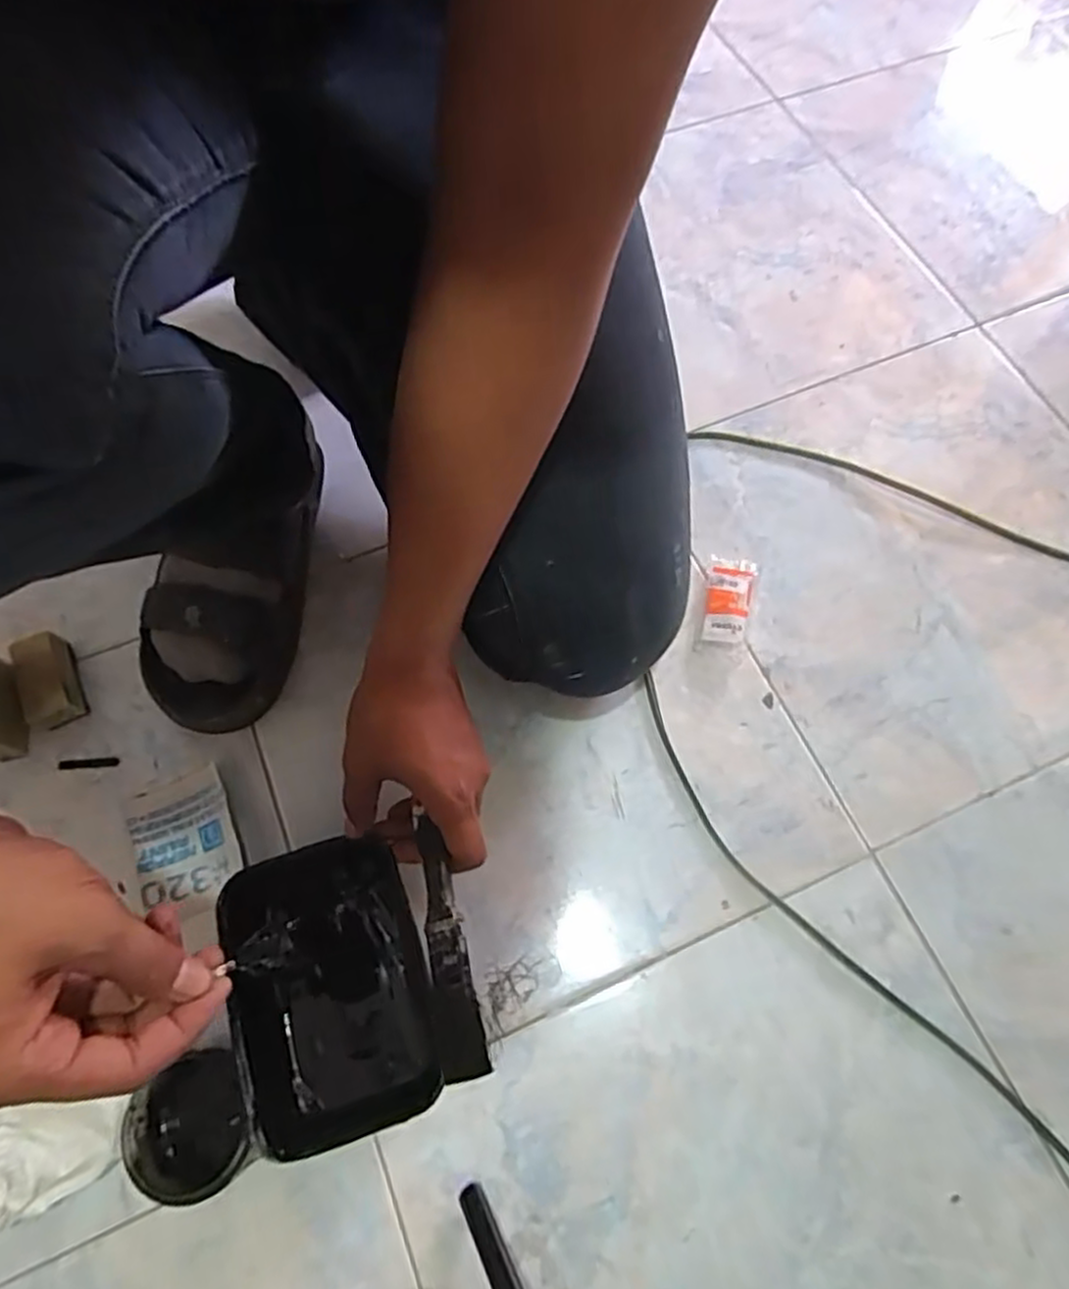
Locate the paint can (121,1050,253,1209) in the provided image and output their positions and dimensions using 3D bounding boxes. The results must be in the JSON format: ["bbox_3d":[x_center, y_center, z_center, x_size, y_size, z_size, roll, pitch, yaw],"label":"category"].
[{"bbox_3d":[-0.208,0.296,0.455,0.074,0.049,0.074,-20,68,-9],"label":"paint can"}]

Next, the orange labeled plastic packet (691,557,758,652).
[{"bbox_3d":[0.160,-0.035,0.612,0.041,0.018,0.089,14,67,6],"label":"orange labeled plastic packet"}]

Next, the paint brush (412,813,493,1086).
[{"bbox_3d":[-0.052,0.171,0.422,0.025,0.009,0.139,-12,61,-6],"label":"paint brush"}]

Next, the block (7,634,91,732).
[{"bbox_3d":[-0.380,0.029,0.577,0.034,0.037,0.067,-22,68,-9],"label":"block"}]

